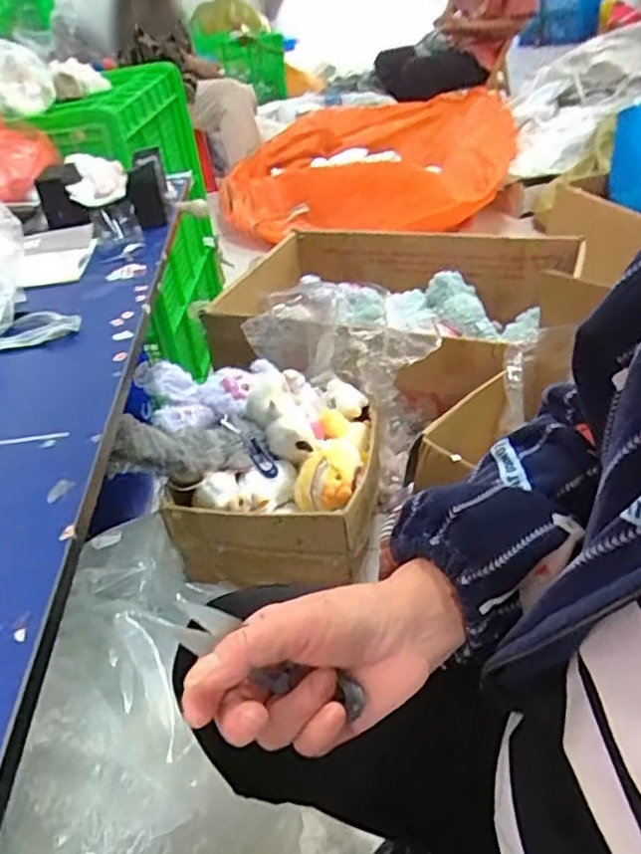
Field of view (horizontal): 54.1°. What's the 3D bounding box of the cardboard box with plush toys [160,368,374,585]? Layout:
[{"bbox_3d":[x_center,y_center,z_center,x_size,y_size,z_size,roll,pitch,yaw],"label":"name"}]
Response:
[{"bbox_3d":[-0.060,0.061,0.923,0.264,0.175,0.285,0,36,8],"label":"cardboard box with plush toys"}]

